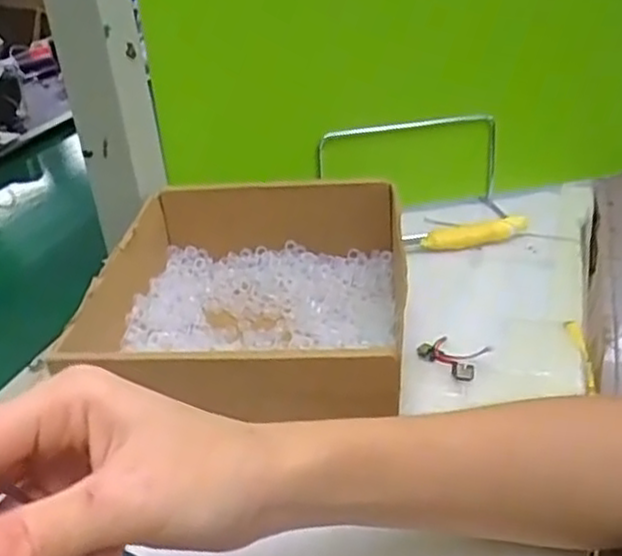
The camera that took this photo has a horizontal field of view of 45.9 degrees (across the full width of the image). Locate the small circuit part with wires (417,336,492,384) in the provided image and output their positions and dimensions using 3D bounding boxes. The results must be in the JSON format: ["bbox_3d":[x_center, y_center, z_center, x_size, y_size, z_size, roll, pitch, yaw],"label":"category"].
[{"bbox_3d":[0.084,0.046,0.438,0.041,0.009,0.028,23,40,40],"label":"small circuit part with wires"}]

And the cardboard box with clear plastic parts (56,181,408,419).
[{"bbox_3d":[-0.035,0.014,0.445,0.168,0.069,0.214,0,30,7],"label":"cardboard box with clear plastic parts"}]

